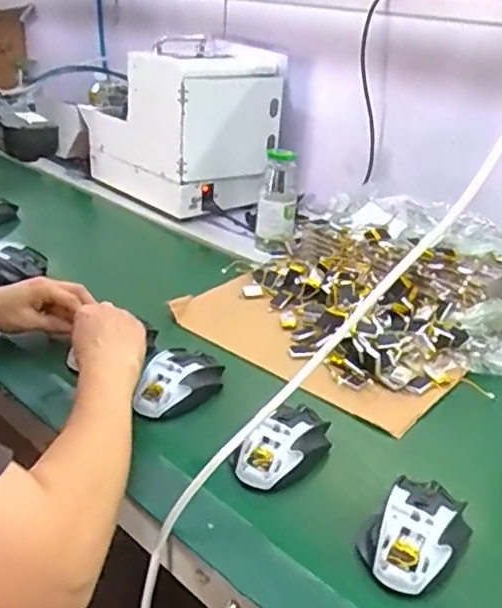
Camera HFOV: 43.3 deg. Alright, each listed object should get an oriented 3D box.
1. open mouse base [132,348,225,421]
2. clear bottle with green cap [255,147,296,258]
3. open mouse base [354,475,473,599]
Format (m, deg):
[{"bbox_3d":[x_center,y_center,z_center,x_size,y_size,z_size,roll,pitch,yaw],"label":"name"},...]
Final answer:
[{"bbox_3d":[-0.081,0.085,0.694,0.064,0.042,0.111,22,33,33],"label":"open mouse base"},{"bbox_3d":[0.042,-0.162,1.029,0.064,0.158,0.055,3,27,1],"label":"clear bottle with green cap"},{"bbox_3d":[0.136,0.185,0.517,0.071,0.034,0.100,22,33,33],"label":"open mouse base"}]

